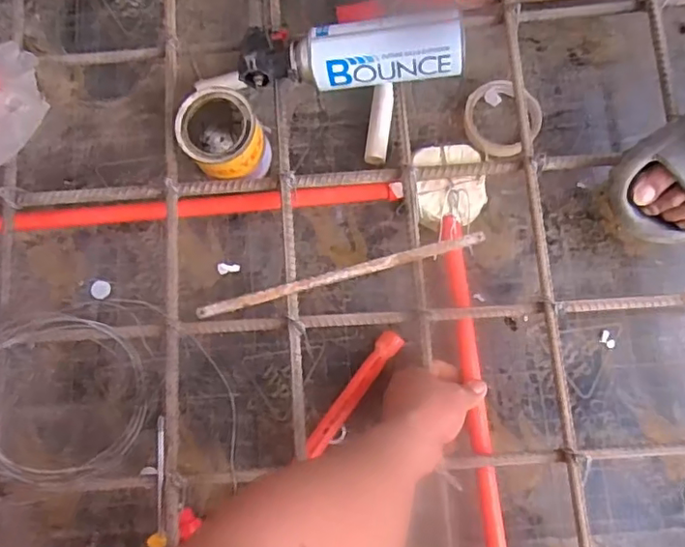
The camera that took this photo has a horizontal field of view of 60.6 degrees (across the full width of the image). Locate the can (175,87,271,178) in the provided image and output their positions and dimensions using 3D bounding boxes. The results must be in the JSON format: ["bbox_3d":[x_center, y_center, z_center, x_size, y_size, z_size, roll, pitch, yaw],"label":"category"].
[{"bbox_3d":[-0.134,-0.150,0.670,0.087,0.103,0.100,-36,80,-6],"label":"can"}]

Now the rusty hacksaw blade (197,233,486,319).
[{"bbox_3d":[-0.002,0.000,0.619,0.303,0.011,0.017,-15,78,-2],"label":"rusty hacksaw blade"}]

